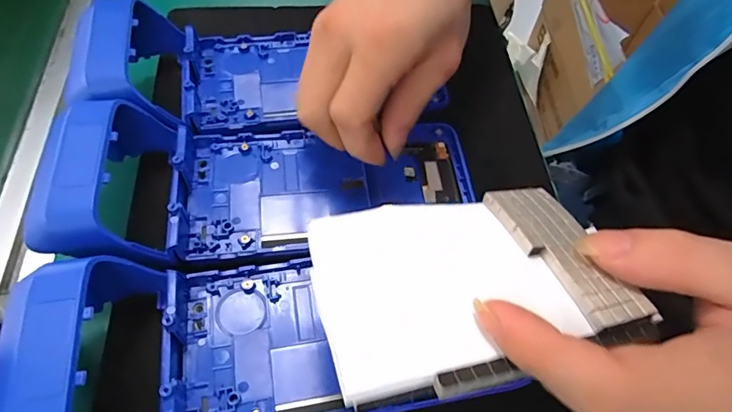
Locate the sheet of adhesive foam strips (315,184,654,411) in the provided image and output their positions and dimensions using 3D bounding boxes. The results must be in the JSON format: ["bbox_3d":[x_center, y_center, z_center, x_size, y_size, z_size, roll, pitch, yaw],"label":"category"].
[{"bbox_3d":[0.038,0.026,0.175,0.111,0.009,0.079,-11,46,-12],"label":"sheet of adhesive foam strips"}]

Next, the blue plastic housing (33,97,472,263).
[{"bbox_3d":[-0.062,-0.015,0.260,0.202,0.046,0.092,-3,61,-19],"label":"blue plastic housing"}]

